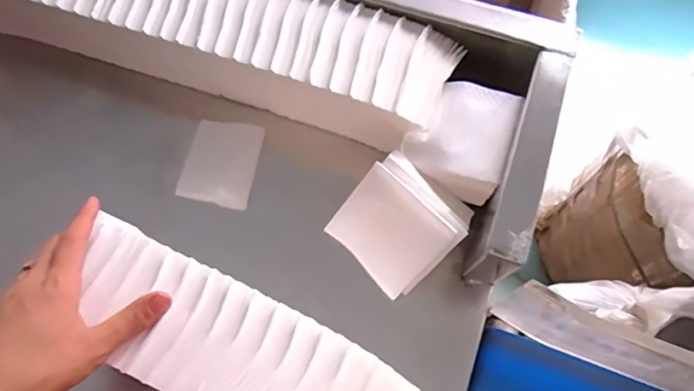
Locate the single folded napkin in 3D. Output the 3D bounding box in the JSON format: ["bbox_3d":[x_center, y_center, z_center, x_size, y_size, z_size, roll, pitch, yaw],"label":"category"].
[{"bbox_3d":[-0.131,-0.034,0.541,0.073,0.011,0.090,11,71,5],"label":"single folded napkin"}]

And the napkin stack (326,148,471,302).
[{"bbox_3d":[0.047,0.028,0.480,0.100,0.019,0.105,42,111,10],"label":"napkin stack"}]

